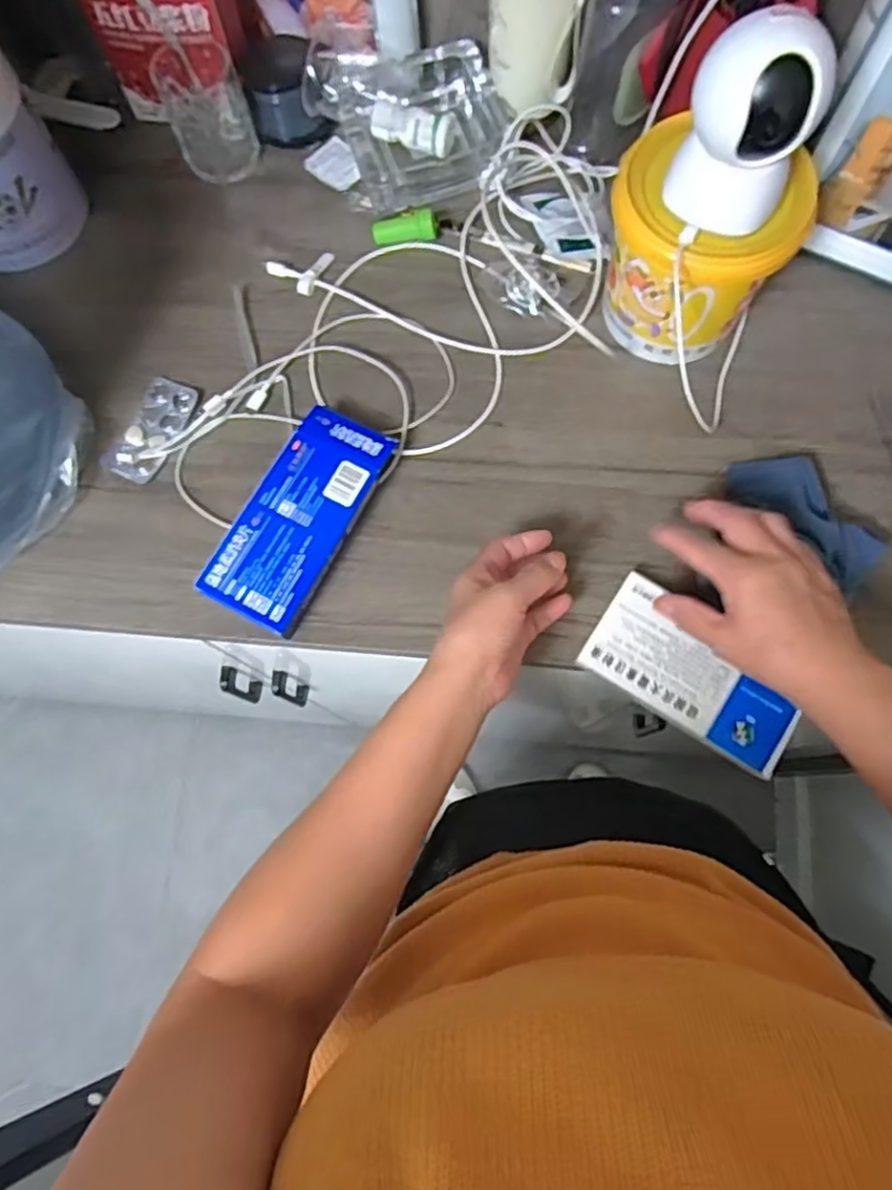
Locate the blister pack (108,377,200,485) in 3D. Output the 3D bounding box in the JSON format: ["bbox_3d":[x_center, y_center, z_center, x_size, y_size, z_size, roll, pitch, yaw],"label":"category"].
[{"bbox_3d":[-0.244,-0.138,0.574,0.047,0.010,0.092,18,75,7],"label":"blister pack"}]

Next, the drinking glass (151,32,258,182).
[{"bbox_3d":[-0.213,-0.432,0.620,0.070,0.082,0.072,-19,74,-3],"label":"drinking glass"}]

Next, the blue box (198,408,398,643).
[{"bbox_3d":[-0.110,-0.058,0.532,0.078,0.036,0.172,27,77,9],"label":"blue box"}]

